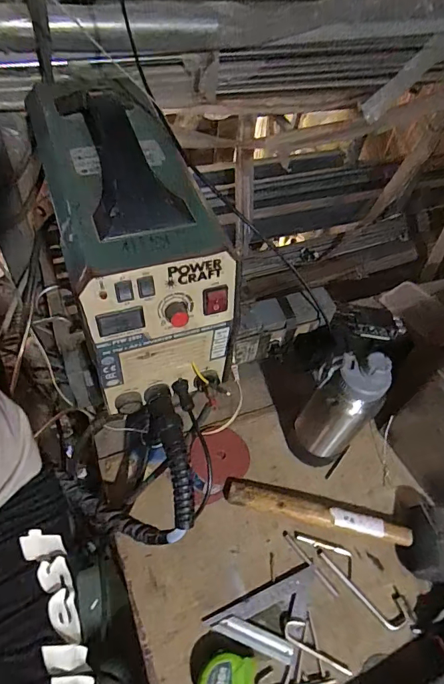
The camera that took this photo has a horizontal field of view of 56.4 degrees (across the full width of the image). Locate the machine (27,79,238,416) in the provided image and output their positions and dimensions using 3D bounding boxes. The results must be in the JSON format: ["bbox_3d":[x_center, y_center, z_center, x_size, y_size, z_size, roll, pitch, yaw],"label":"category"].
[{"bbox_3d":[-0.106,-0.095,0.486,0.161,0.253,0.259,-16,58,-22],"label":"machine"}]

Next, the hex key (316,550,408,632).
[{"bbox_3d":[0.203,0.346,0.598,0.044,0.014,0.138,-34,66,-31],"label":"hex key"}]

